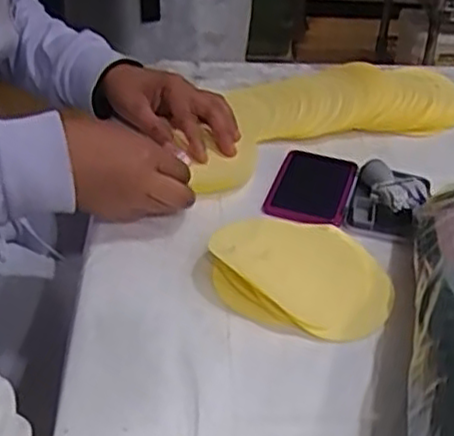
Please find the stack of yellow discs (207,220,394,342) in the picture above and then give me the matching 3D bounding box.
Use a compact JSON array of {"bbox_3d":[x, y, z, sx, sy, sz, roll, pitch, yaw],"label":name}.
[{"bbox_3d":[0.055,0.042,0.539,0.133,0.020,0.098,15,37,15],"label":"stack of yellow discs"}]

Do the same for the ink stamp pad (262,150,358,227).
[{"bbox_3d":[0.074,-0.026,0.646,0.069,0.019,0.123,13,37,13],"label":"ink stamp pad"}]

